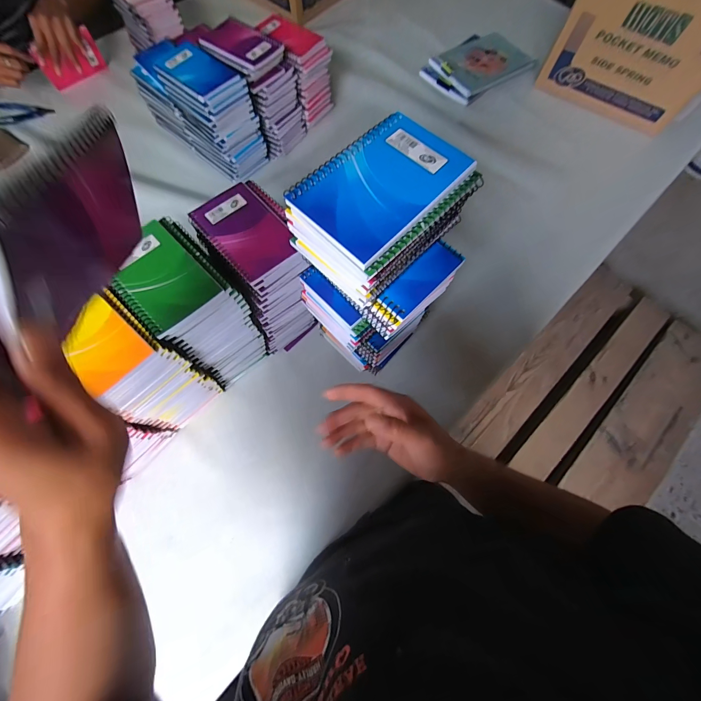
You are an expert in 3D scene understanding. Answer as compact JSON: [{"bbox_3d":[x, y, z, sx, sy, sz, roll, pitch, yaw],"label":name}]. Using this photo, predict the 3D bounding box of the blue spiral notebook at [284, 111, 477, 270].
[{"bbox_3d":[0.023,-0.128,0.246,0.085,0.007,0.129,44,76,11],"label":"blue spiral notebook"}]

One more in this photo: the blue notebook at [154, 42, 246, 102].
[{"bbox_3d":[-0.261,-0.480,0.552,0.131,0.011,0.093,41,75,11],"label":"blue notebook"}]

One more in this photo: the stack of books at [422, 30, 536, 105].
[{"bbox_3d":[0.309,-0.704,0.792,0.246,0.033,0.170,-35,76,-12],"label":"stack of books"}]

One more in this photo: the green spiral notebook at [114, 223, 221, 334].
[{"bbox_3d":[-0.207,-0.080,0.350,0.081,0.013,0.116,-42,78,-14],"label":"green spiral notebook"}]

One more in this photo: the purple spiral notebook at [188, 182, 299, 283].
[{"bbox_3d":[-0.127,-0.146,0.386,0.080,0.009,0.130,-39,77,-13],"label":"purple spiral notebook"}]

